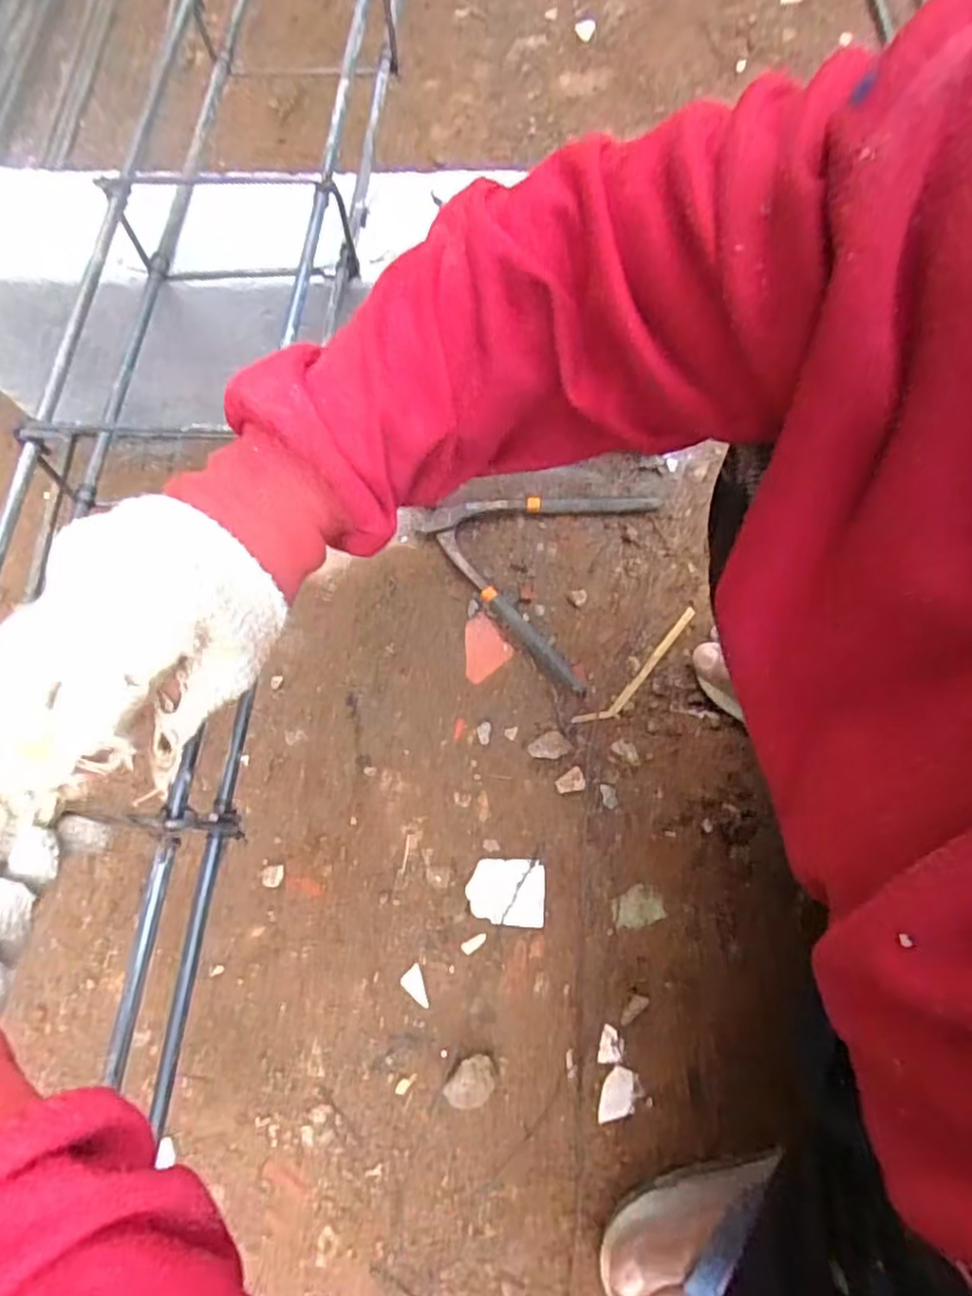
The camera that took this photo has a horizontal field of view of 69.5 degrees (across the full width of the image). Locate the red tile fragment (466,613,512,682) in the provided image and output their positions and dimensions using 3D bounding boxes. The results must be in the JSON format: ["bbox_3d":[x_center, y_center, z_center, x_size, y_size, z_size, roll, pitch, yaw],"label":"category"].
[{"bbox_3d":[-0.006,0.000,0.624,0.047,0.004,0.049,-38,73,-11],"label":"red tile fragment"}]

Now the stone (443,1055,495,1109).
[{"bbox_3d":[-0.009,0.313,0.506,0.027,0.015,0.038,34,75,13],"label":"stone"}]

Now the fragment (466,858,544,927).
[{"bbox_3d":[0.016,0.194,0.559,0.060,0.004,0.049,1,70,2],"label":"fragment"}]

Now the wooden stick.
[{"bbox_3d":[0.135,0.019,0.605,0.147,0.004,0.021,-42,74,-12],"label":"wooden stick"}]

